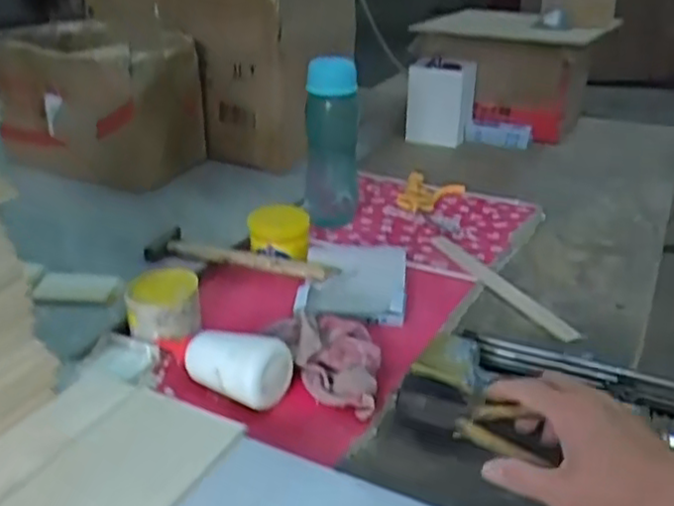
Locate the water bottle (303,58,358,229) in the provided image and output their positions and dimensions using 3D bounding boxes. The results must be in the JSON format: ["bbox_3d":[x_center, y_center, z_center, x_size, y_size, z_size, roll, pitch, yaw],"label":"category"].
[{"bbox_3d":[-0.007,-0.167,1.083,0.080,0.253,0.068,1,26,-1],"label":"water bottle"}]

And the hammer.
[{"bbox_3d":[-0.122,0.006,0.914,0.254,0.030,0.062,7,27,13],"label":"hammer"}]

